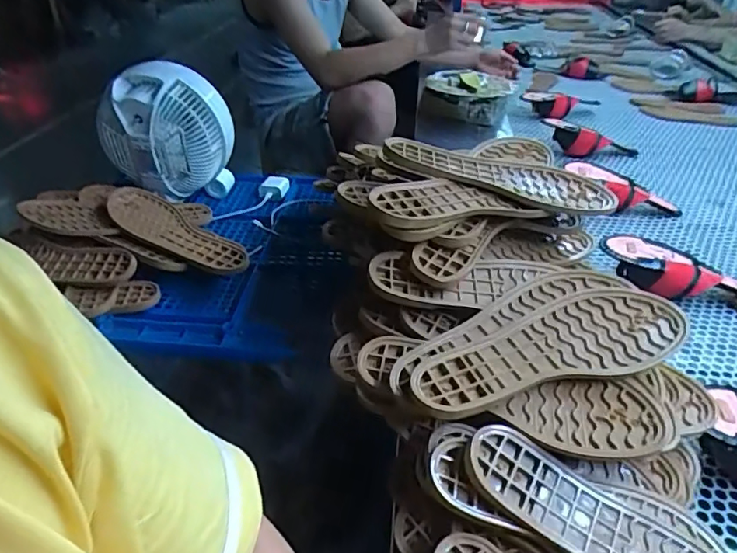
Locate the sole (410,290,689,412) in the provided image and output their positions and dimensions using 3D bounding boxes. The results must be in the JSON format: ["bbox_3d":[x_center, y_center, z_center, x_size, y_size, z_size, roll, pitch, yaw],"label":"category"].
[{"bbox_3d":[0.156,0.057,0.472,0.244,0.033,0.090,-8,38,-10],"label":"sole"}]

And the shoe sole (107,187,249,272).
[{"bbox_3d":[-0.273,-0.065,0.762,0.239,0.018,0.091,28,43,18],"label":"shoe sole"}]

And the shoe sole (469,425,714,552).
[{"bbox_3d":[0.185,0.201,0.399,0.244,0.020,0.090,36,46,16],"label":"shoe sole"}]

